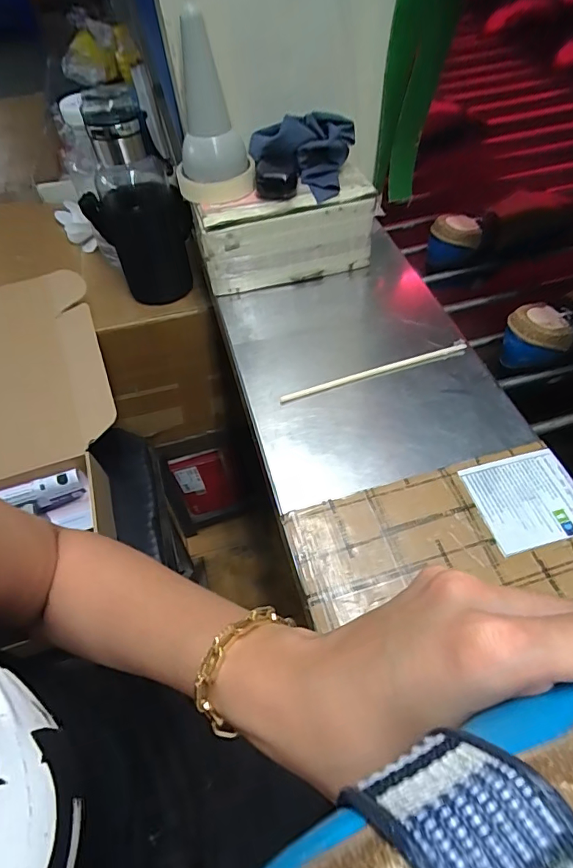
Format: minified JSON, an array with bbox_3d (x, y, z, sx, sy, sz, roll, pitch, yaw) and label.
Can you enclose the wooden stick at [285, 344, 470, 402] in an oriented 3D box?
[{"bbox_3d":[0.089,-0.063,0.459,0.197,0.012,0.008,-17,55,-9],"label":"wooden stick"}]

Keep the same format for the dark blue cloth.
[{"bbox_3d":[0.014,-0.292,0.498,0.110,0.051,0.089,4,55,5],"label":"dark blue cloth"}]

